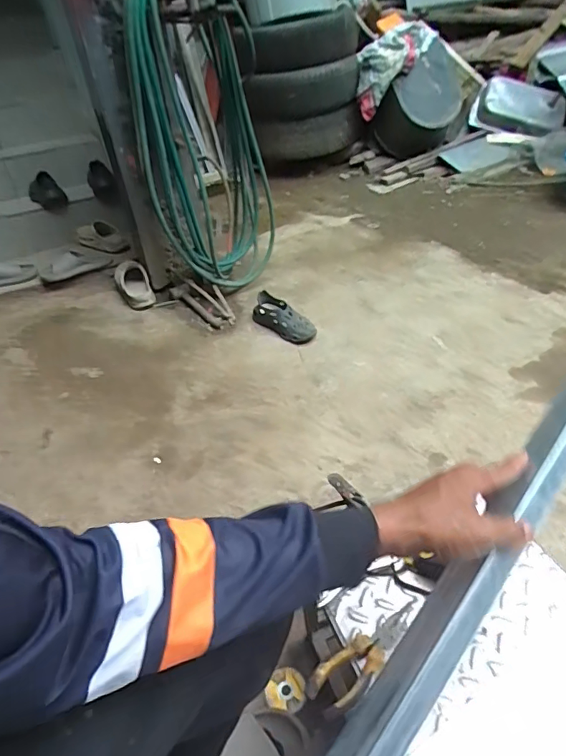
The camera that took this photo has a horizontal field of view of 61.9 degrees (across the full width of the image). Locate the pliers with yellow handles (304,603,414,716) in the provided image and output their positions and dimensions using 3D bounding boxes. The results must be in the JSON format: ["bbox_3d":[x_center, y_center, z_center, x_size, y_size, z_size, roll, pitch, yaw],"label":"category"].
[{"bbox_3d":[0.094,0.316,0.532,0.143,0.029,0.048,-25,42,-22],"label":"pliers with yellow handles"}]

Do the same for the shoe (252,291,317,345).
[{"bbox_3d":[0.001,-0.210,1.642,0.109,0.082,0.271,-32,45,-29],"label":"shoe"}]

